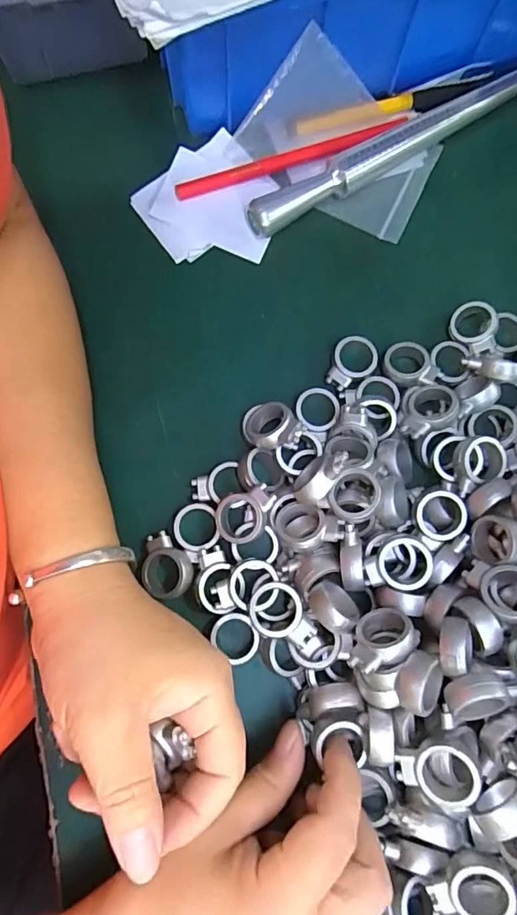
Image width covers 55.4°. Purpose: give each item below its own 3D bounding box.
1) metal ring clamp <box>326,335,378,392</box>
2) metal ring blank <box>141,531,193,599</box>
[{"bbox_3d":[0.055,-0.056,0.286,0.024,0.004,0.034,28,81,6],"label":"metal ring clamp"},{"bbox_3d":[-0.048,0.056,0.258,0.026,0.012,0.032,4,78,-2],"label":"metal ring blank"}]

